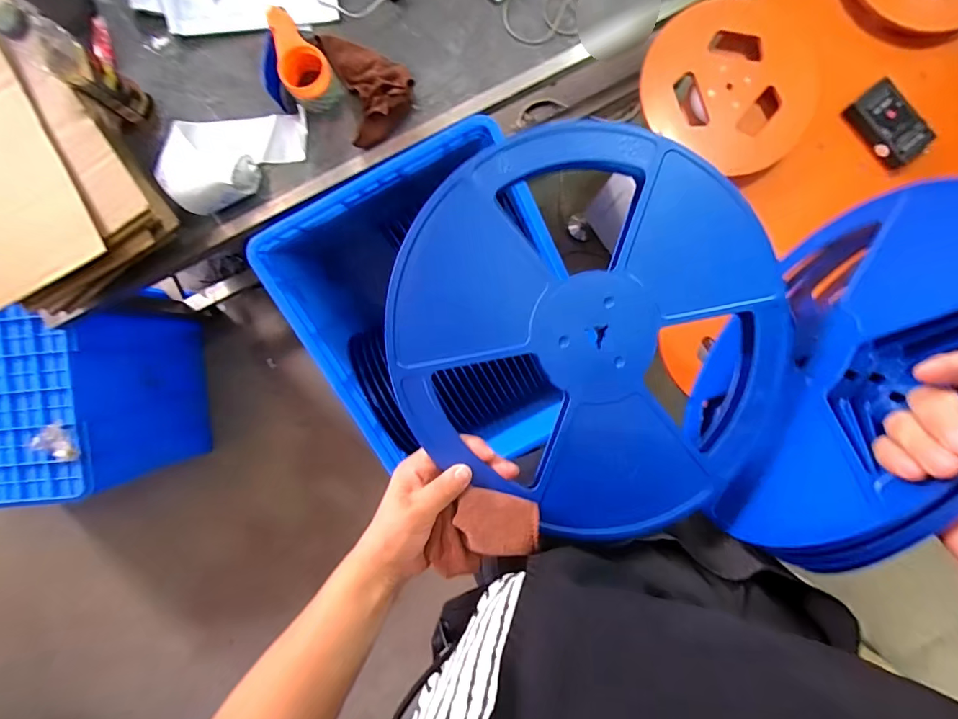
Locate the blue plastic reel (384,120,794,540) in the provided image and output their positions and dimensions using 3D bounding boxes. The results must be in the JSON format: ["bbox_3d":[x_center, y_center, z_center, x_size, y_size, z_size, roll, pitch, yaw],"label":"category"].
[{"bbox_3d":[0.099,-0.022,0.345,0.330,0.034,0.294,31,93,-1],"label":"blue plastic reel"}]

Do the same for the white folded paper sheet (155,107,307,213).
[{"bbox_3d":[-0.420,-0.367,0.756,0.257,0.070,0.146,-32,92,2],"label":"white folded paper sheet"}]

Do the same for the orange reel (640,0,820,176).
[{"bbox_3d":[0.408,-0.443,0.703,0.286,0.042,0.259,25,93,-1],"label":"orange reel"}]

